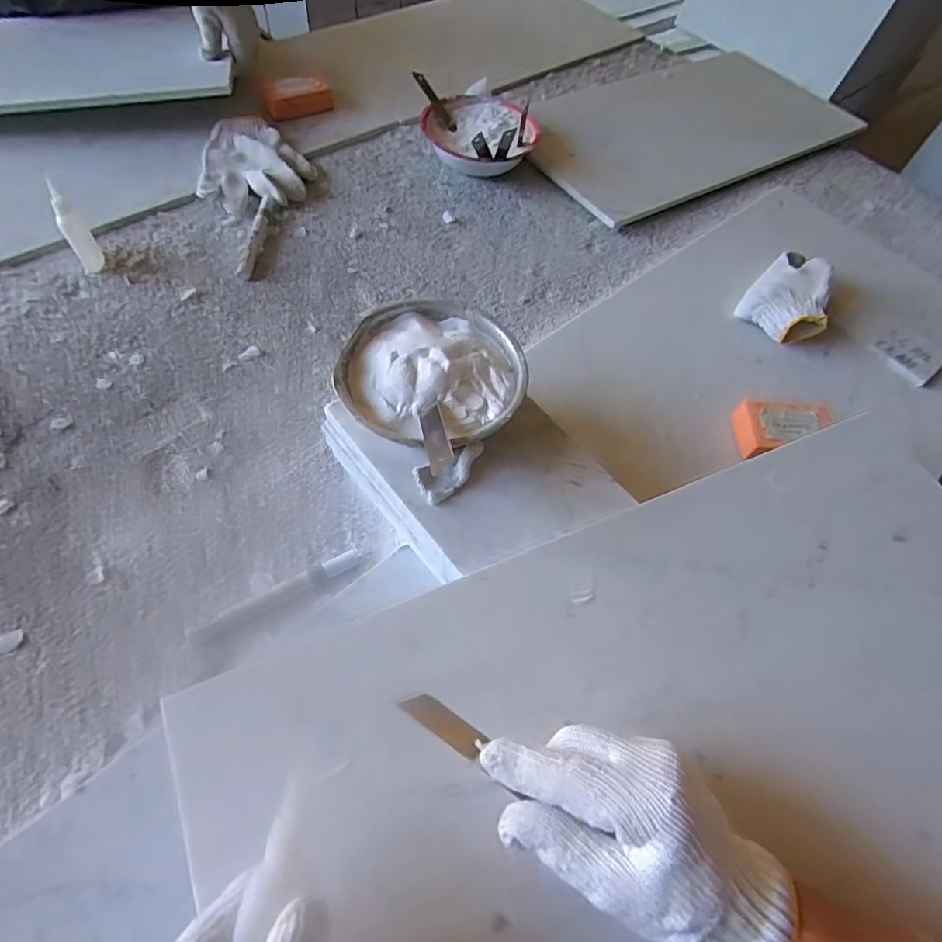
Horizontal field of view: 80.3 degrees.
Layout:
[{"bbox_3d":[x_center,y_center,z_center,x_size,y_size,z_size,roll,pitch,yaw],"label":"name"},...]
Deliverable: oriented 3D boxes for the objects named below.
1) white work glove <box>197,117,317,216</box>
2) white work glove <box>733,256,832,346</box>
[{"bbox_3d":[-0.284,-0.409,0.747,0.135,0.035,0.175,-3,58,-10],"label":"white work glove"},{"bbox_3d":[0.398,-0.214,0.686,0.096,0.041,0.148,39,63,15],"label":"white work glove"}]

